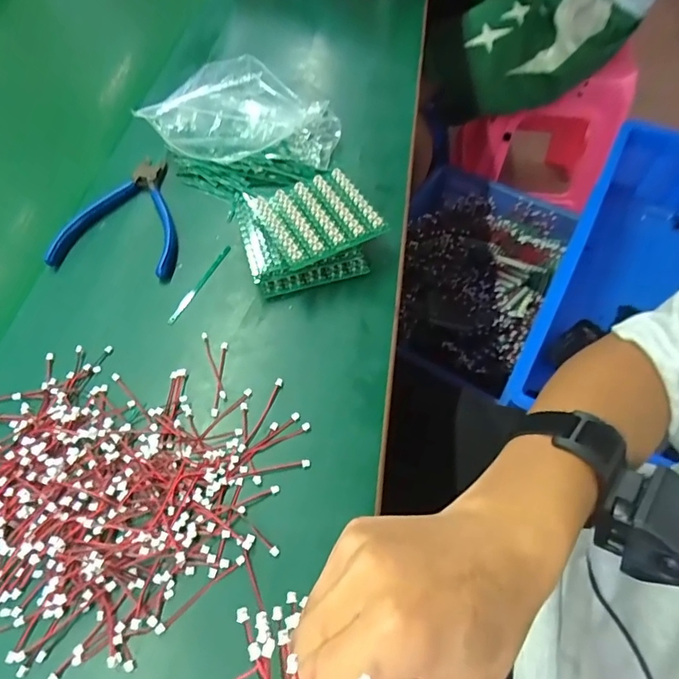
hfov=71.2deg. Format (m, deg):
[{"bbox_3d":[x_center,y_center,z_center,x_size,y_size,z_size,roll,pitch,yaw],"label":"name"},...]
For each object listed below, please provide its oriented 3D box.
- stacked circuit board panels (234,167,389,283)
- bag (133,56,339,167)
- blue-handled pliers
[{"bbox_3d":[-0.026,-0.091,0.394,0.108,0.039,0.086,-14,58,-10],"label":"stacked circuit board panels"},{"bbox_3d":[-0.088,-0.206,0.444,0.174,0.066,0.080,2,57,1],"label":"bag"},{"bbox_3d":[-0.179,-0.111,0.421,0.102,0.016,0.131,7,57,4],"label":"blue-handled pliers"}]

